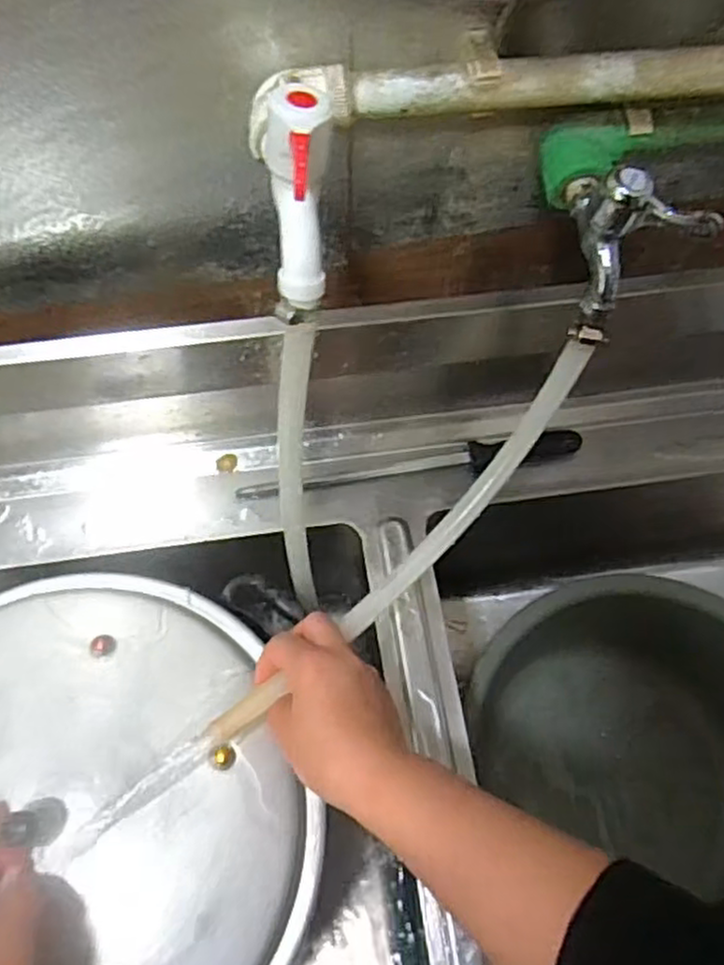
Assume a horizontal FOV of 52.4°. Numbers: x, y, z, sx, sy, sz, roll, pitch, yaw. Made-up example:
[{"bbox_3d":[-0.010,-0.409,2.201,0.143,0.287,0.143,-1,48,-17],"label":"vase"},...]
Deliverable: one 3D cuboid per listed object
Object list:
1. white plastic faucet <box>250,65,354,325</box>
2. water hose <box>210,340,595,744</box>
[{"bbox_3d":[-0.025,-0.160,0.363,0.031,0.078,0.136,3,66,0],"label":"white plastic faucet"},{"bbox_3d":[0.032,0.043,0.474,0.326,0.065,0.027,-45,74,-7],"label":"water hose"}]

